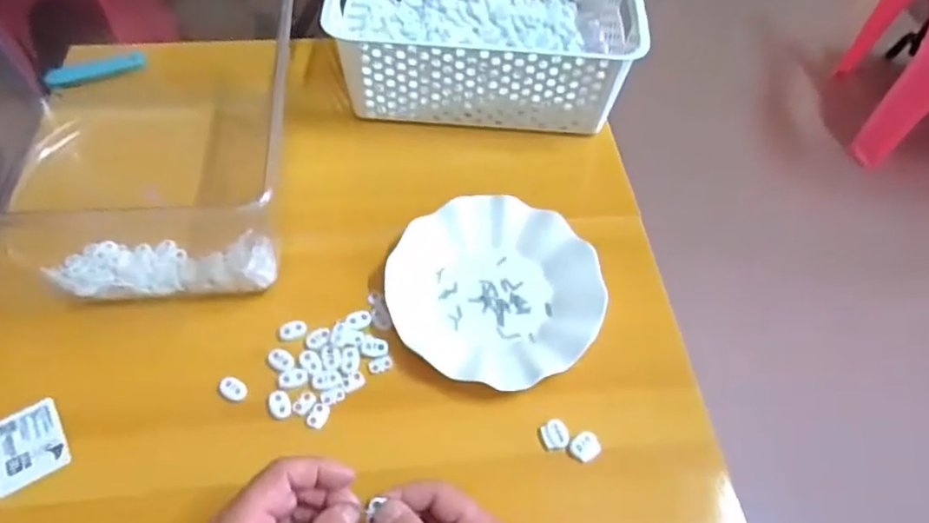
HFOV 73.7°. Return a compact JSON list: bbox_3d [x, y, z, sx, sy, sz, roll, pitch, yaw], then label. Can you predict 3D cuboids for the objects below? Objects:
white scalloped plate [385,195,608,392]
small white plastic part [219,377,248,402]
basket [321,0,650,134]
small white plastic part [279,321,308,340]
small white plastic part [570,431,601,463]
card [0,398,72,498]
[{"bbox_3d":[0.027,0.023,0.539,0.179,0.024,0.175,2,55,-3],"label":"white scalloped plate"},{"bbox_3d":[-0.181,0.100,0.486,0.023,0.004,0.015,25,57,13],"label":"small white plastic part"},{"bbox_3d":[0.020,-0.250,0.676,0.306,0.107,0.207,3,55,-2],"label":"basket"},{"bbox_3d":[-0.143,0.056,0.517,0.023,0.004,0.017,-10,56,-11],"label":"small white plastic part"},{"bbox_3d":[0.093,0.141,0.473,0.021,0.006,0.020,2,55,-3],"label":"small white plastic part"},{"bbox_3d":[-0.324,0.135,0.457,0.049,0.006,0.057,-26,61,-21],"label":"card"}]

